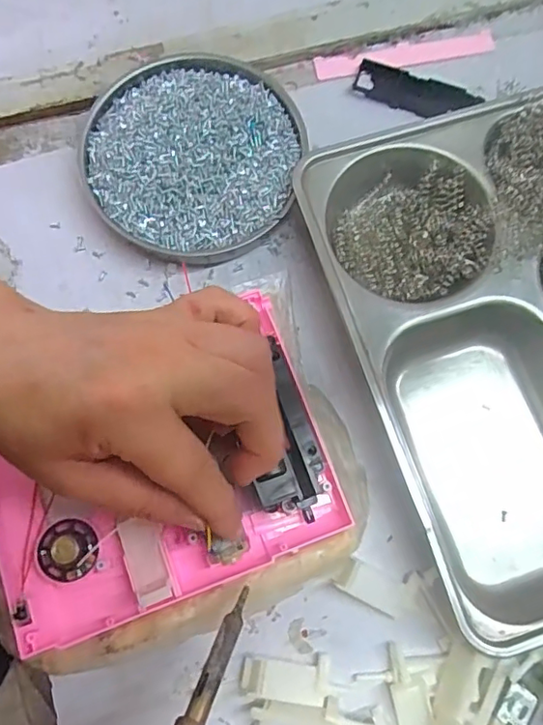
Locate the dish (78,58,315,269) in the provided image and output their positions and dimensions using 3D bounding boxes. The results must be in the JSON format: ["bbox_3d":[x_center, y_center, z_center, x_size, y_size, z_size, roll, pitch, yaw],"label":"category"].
[{"bbox_3d":[-0.048,-0.131,0.354,0.128,0.022,0.140,0,75,-1],"label":"dish"}]

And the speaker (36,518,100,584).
[{"bbox_3d":[-0.097,0.089,0.270,0.028,0.007,0.028,-23,77,-6],"label":"speaker"}]

